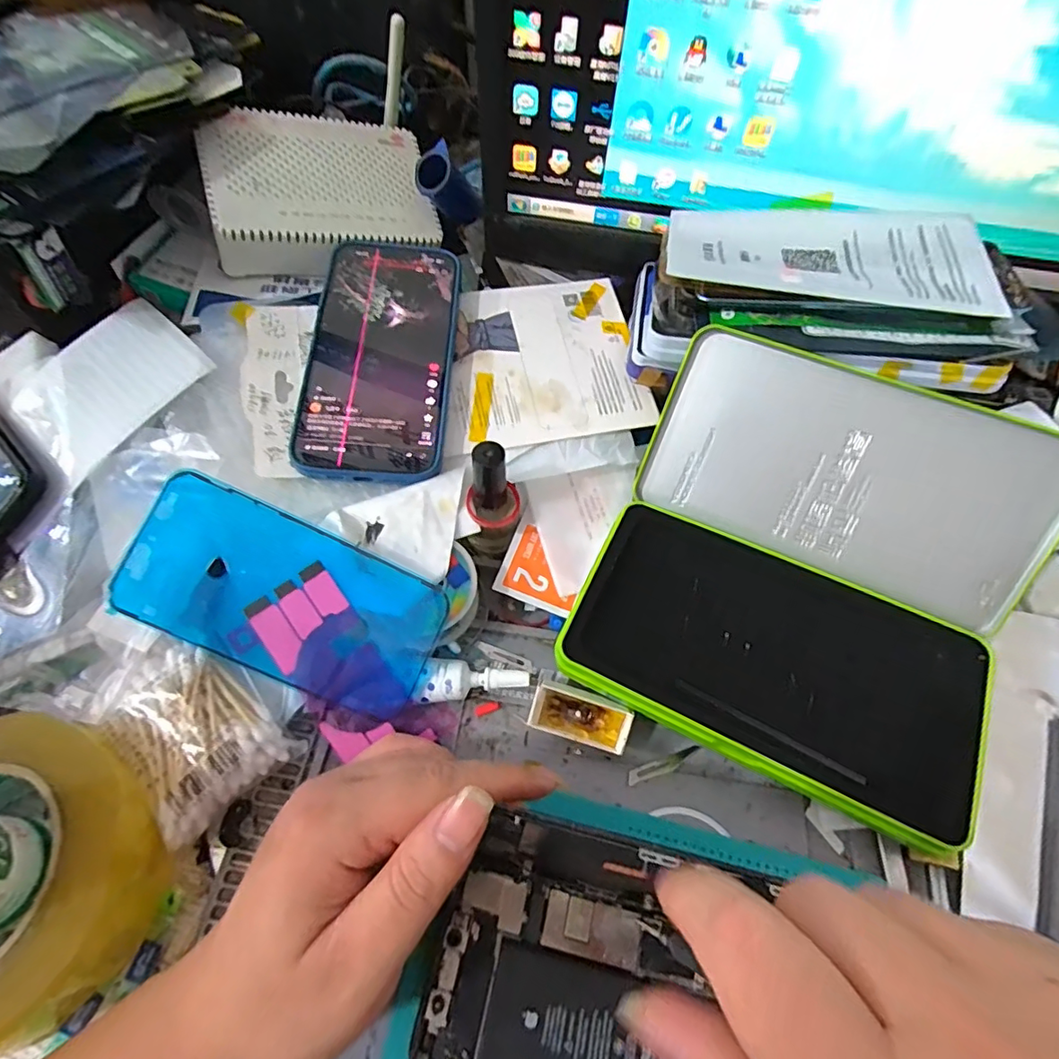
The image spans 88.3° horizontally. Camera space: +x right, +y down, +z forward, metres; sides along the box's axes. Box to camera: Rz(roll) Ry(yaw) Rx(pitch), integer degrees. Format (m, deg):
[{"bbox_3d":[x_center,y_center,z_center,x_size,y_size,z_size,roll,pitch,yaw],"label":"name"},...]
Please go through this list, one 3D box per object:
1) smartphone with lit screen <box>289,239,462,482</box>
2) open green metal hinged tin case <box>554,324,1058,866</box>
[{"bbox_3d":[-0.086,-0.107,0.319,0.080,0.020,0.162,3,60,0],"label":"smartphone with lit screen"},{"bbox_3d":[0.136,0.018,0.263,0.191,0.079,0.184,24,62,12],"label":"open green metal hinged tin case"}]

